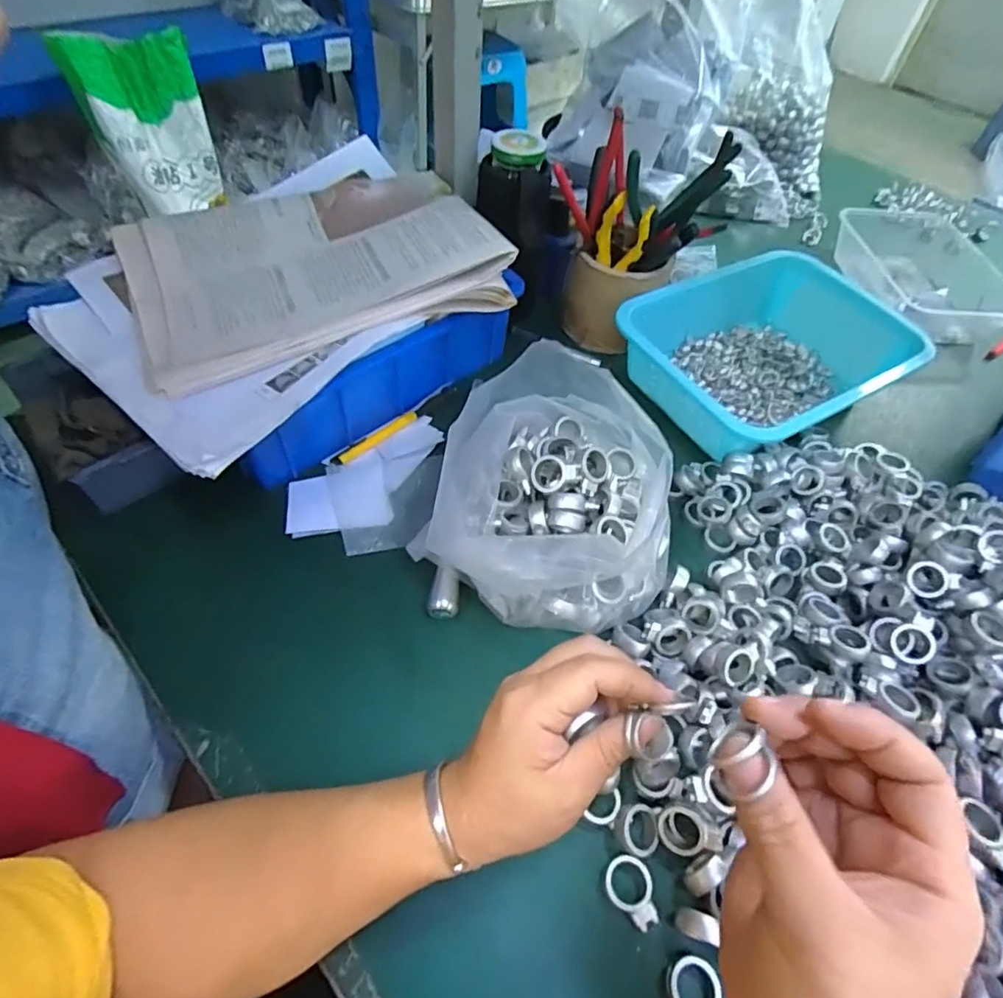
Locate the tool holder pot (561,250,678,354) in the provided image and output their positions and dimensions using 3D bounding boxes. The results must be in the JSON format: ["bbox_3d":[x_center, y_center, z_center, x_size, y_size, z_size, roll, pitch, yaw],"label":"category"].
[{"bbox_3d":[0.110,-0.206,0.568,0.090,0.086,0.077,38,59,22],"label":"tool holder pot"}]

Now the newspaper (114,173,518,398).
[{"bbox_3d":[-0.151,-0.195,0.444,0.272,0.045,0.186,-22,58,-20],"label":"newspaper"}]

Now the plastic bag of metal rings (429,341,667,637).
[{"bbox_3d":[0.044,-0.009,0.388,0.168,0.094,0.168,11,53,3],"label":"plastic bag of metal rings"}]

